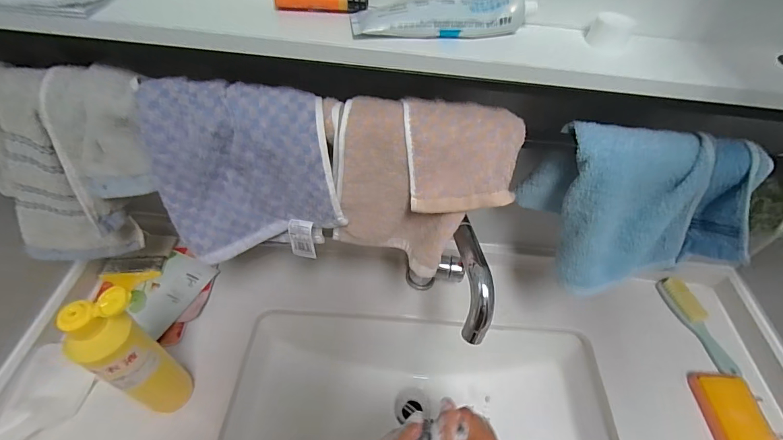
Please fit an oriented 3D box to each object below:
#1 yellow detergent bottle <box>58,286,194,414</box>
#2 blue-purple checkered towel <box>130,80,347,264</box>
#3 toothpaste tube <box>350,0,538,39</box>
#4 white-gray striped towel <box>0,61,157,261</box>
[{"bbox_3d":[-0.259,0.143,0.387,0.044,0.191,0.059,23,52,12],"label":"yellow detergent bottle"},{"bbox_3d":[-0.143,-0.043,0.383,0.174,0.181,0.043,-1,33,-1],"label":"blue-purple checkered towel"},{"bbox_3d":[0.046,-0.174,0.318,0.154,0.025,0.036,-4,51,-10],"label":"toothpaste tube"},{"bbox_3d":[-0.328,-0.046,0.401,0.179,0.213,0.087,0,50,-6],"label":"white-gray striped towel"}]

